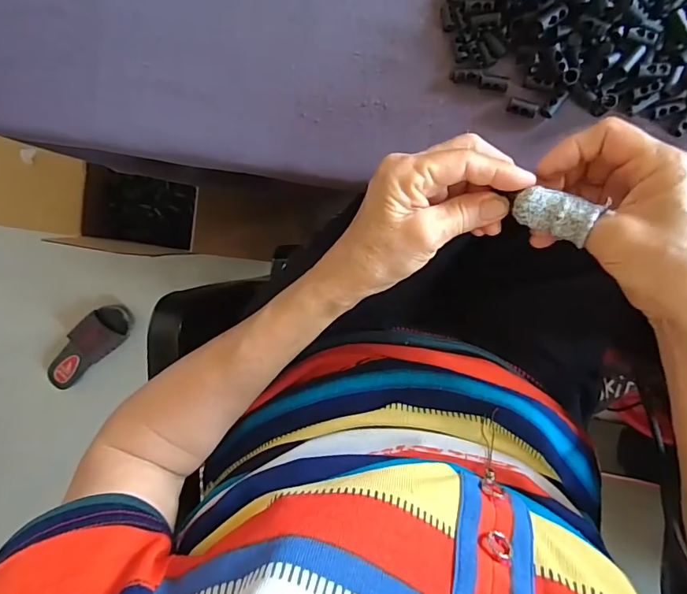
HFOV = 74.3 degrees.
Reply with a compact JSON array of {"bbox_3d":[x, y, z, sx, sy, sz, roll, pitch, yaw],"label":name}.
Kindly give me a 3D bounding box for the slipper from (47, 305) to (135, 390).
[{"bbox_3d":[-0.517,0.103,0.907,0.210,0.058,0.079,-42,88,9],"label":"slipper"}]

